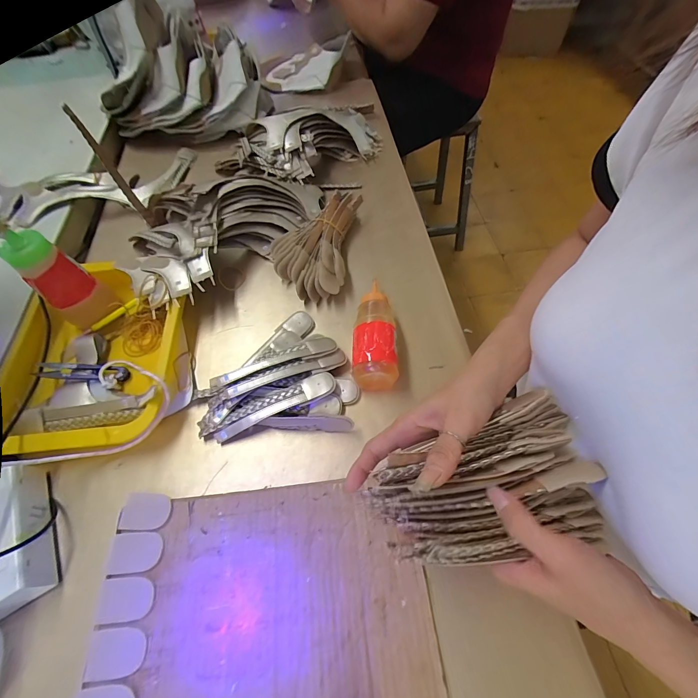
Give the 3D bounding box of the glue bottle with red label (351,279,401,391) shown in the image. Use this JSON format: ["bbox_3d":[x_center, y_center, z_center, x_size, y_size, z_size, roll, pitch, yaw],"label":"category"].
[{"bbox_3d":[0.029,-0.023,0.419,0.051,0.050,0.143,-2,60,1],"label":"glue bottle with red label"}]

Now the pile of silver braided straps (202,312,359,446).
[{"bbox_3d":[-0.082,0.024,0.405,0.169,0.034,0.149,-4,60,0],"label":"pile of silver braided straps"}]

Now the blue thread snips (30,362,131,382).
[{"bbox_3d":[-0.319,0.026,0.417,0.096,0.022,0.025,1,60,3],"label":"blue thread snips"}]

